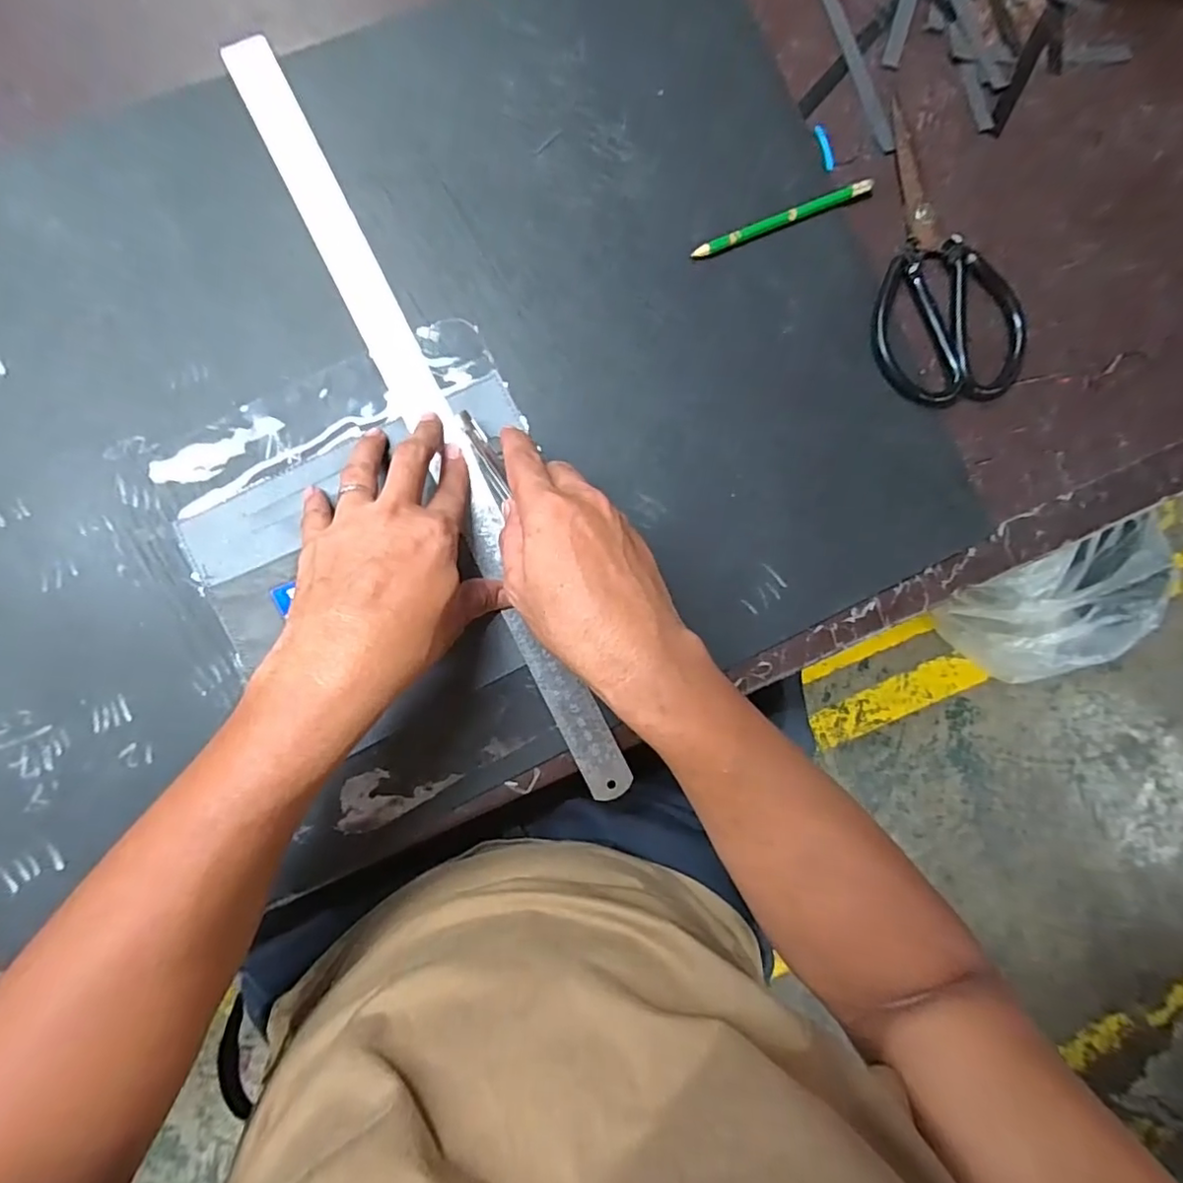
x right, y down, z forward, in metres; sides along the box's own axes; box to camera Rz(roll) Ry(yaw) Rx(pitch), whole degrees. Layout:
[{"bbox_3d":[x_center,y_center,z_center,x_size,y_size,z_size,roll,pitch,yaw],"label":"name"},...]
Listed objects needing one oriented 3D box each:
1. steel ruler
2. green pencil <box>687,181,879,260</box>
[{"bbox_3d":[-0.099,-0.106,0.381,0.034,0.004,0.520,-26,91,-11],"label":"steel ruler"},{"bbox_3d":[0.130,-0.254,0.406,0.136,0.006,0.010,-24,91,-6],"label":"green pencil"}]

